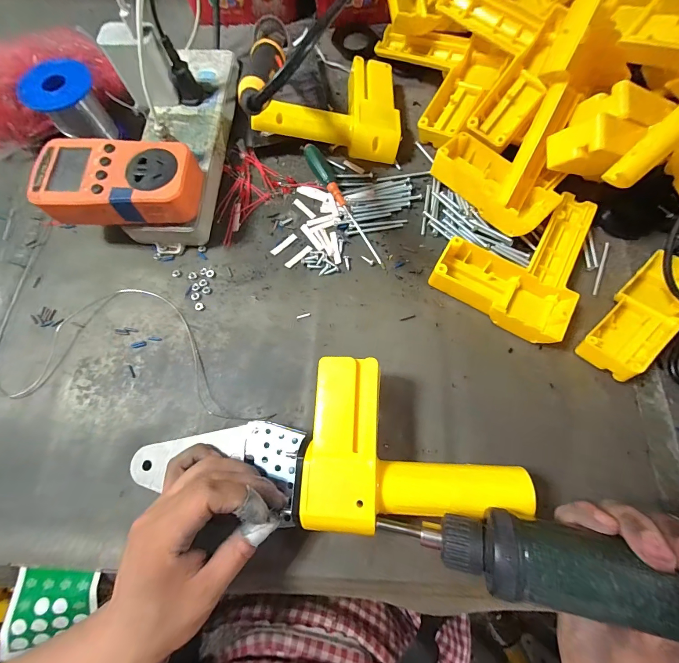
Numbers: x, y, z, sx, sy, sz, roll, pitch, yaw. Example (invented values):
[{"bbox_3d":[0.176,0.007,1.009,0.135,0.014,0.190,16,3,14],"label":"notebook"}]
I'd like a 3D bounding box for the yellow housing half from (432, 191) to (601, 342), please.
[{"bbox_3d":[0.167,-0.071,0.296,0.112,0.025,0.148,35,77,10],"label":"yellow housing half"}]

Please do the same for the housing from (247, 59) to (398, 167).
[{"bbox_3d":[-0.004,-0.238,0.340,0.137,0.045,0.113,8,74,2],"label":"housing"}]

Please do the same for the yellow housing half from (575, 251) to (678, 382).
[{"bbox_3d":[0.279,0.013,0.247,0.113,0.027,0.140,-41,55,-4],"label":"yellow housing half"}]

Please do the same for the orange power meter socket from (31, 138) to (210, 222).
[{"bbox_3d":[-0.186,-0.126,0.279,0.124,0.032,0.064,-1,73,1],"label":"orange power meter socket"}]

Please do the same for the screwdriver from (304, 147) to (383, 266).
[{"bbox_3d":[0.003,-0.122,0.318,0.016,0.019,0.145,-26,75,-8],"label":"screwdriver"}]

